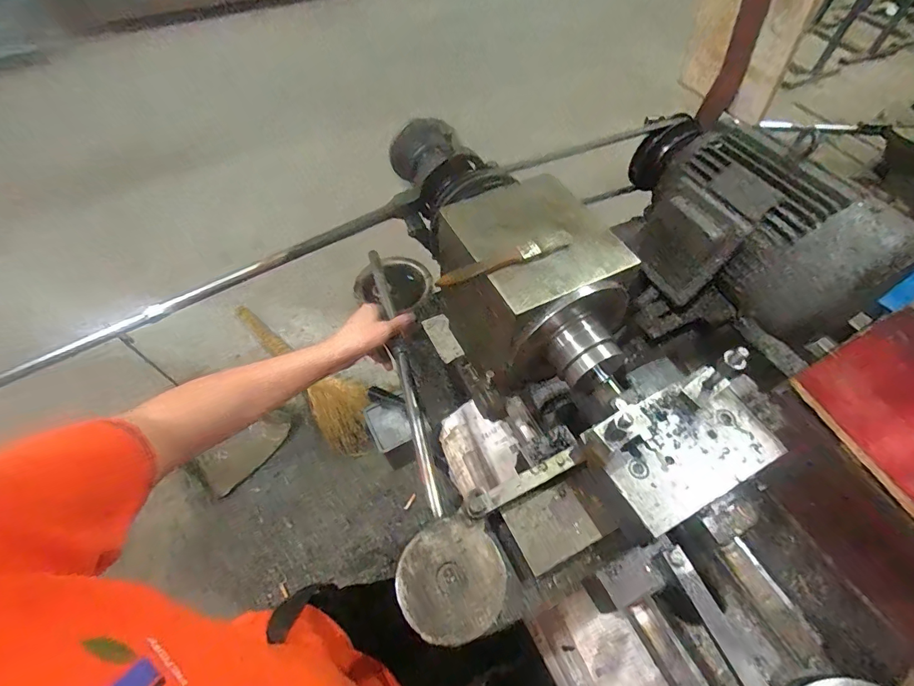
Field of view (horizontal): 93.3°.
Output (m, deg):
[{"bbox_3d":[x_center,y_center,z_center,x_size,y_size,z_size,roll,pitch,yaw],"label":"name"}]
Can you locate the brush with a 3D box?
[{"bbox_3d":[0.049,-0.088,0.444,0.148,0.012,0.021,-18,58,-12],"label":"brush"}]

